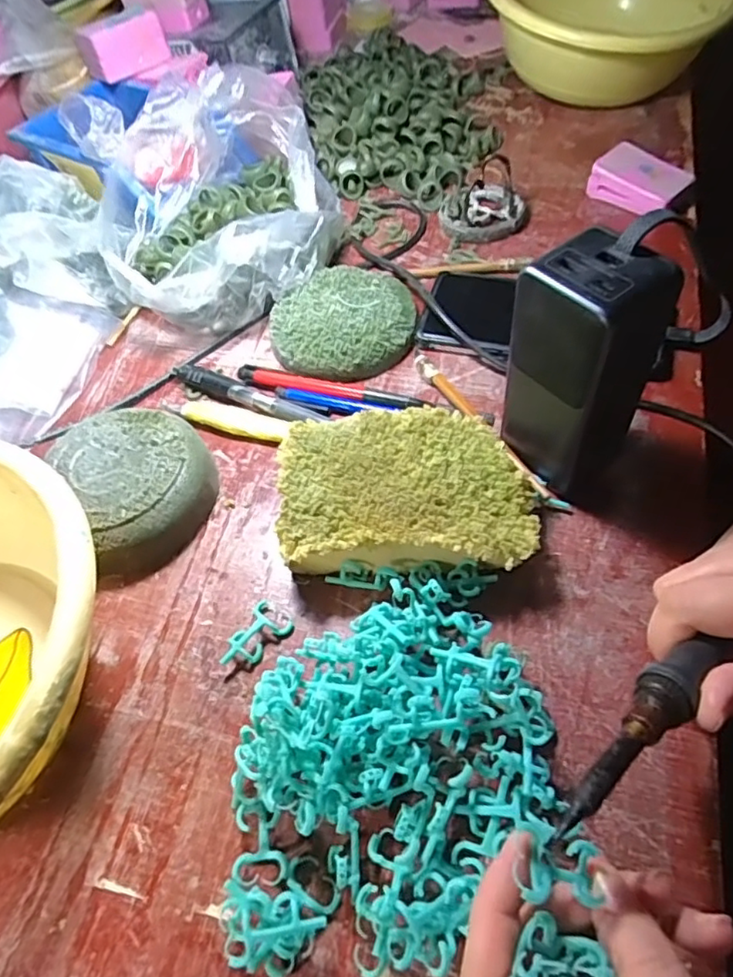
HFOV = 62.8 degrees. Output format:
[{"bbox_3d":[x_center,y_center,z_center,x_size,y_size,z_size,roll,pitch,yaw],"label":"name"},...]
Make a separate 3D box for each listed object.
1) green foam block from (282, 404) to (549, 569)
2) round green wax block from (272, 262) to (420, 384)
[{"bbox_3d":[0.020,0.003,0.334,0.134,0.040,0.094,-1,56,5],"label":"green foam block"},{"bbox_3d":[-0.017,-0.122,0.436,0.101,0.020,0.101,-2,56,4],"label":"round green wax block"}]

